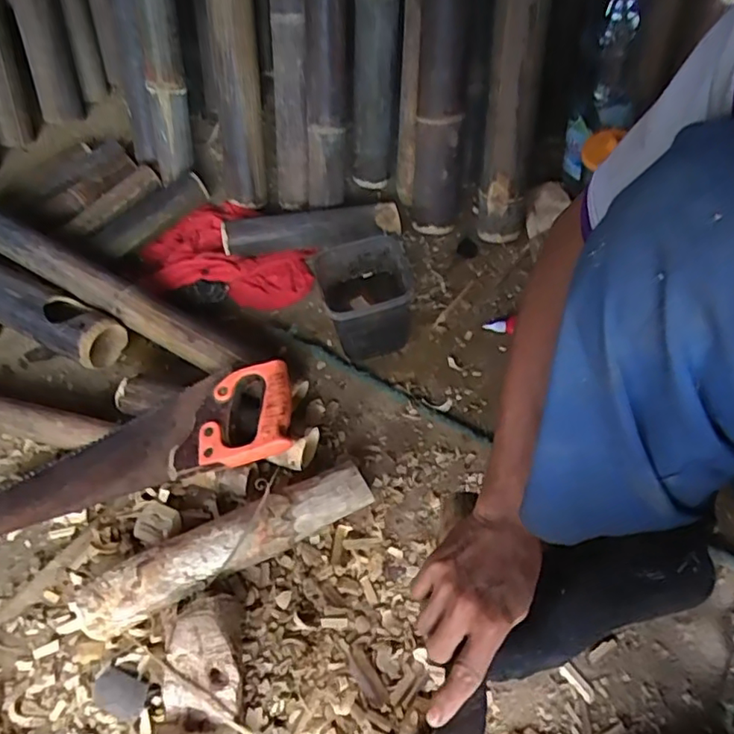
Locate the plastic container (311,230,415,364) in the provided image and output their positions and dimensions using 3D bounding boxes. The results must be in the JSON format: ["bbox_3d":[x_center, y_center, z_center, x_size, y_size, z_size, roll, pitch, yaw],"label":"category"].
[{"bbox_3d":[0.003,-0.079,0.764,0.113,0.129,0.115,-15,54,-3],"label":"plastic container"}]

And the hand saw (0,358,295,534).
[{"bbox_3d":[-0.322,0.119,0.689,0.497,0.031,0.126,-22,55,4],"label":"hand saw"}]

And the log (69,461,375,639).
[{"bbox_3d":[-0.147,0.192,0.618,0.318,0.053,0.058,-24,55,-10],"label":"log"}]

